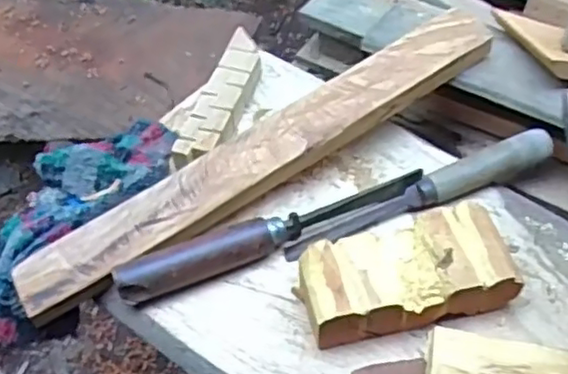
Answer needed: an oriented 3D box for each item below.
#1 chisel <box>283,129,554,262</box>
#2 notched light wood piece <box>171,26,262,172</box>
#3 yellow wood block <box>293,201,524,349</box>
[{"bbox_3d":[0.112,0.005,0.548,0.236,0.024,0.030,-22,53,-12],"label":"chisel"},{"bbox_3d":[-0.057,-0.084,0.628,0.041,0.029,0.171,9,53,12],"label":"notched light wood piece"},{"bbox_3d":[0.087,0.061,0.490,0.150,0.043,0.074,-11,51,-4],"label":"yellow wood block"}]

